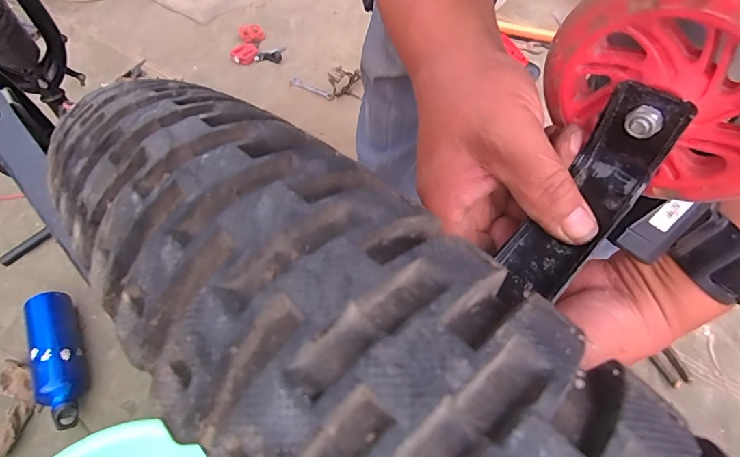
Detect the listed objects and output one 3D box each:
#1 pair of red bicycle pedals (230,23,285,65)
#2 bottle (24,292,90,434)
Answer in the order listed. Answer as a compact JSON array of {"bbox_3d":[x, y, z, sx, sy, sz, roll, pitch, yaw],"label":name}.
[{"bbox_3d":[-0.362,-0.592,1.310,0.156,0.023,0.233,-10,54,-6],"label":"pair of red bicycle pedals"},{"bbox_3d":[-0.528,0.220,0.705,0.067,0.065,0.243,-27,58,-17],"label":"bottle"}]

